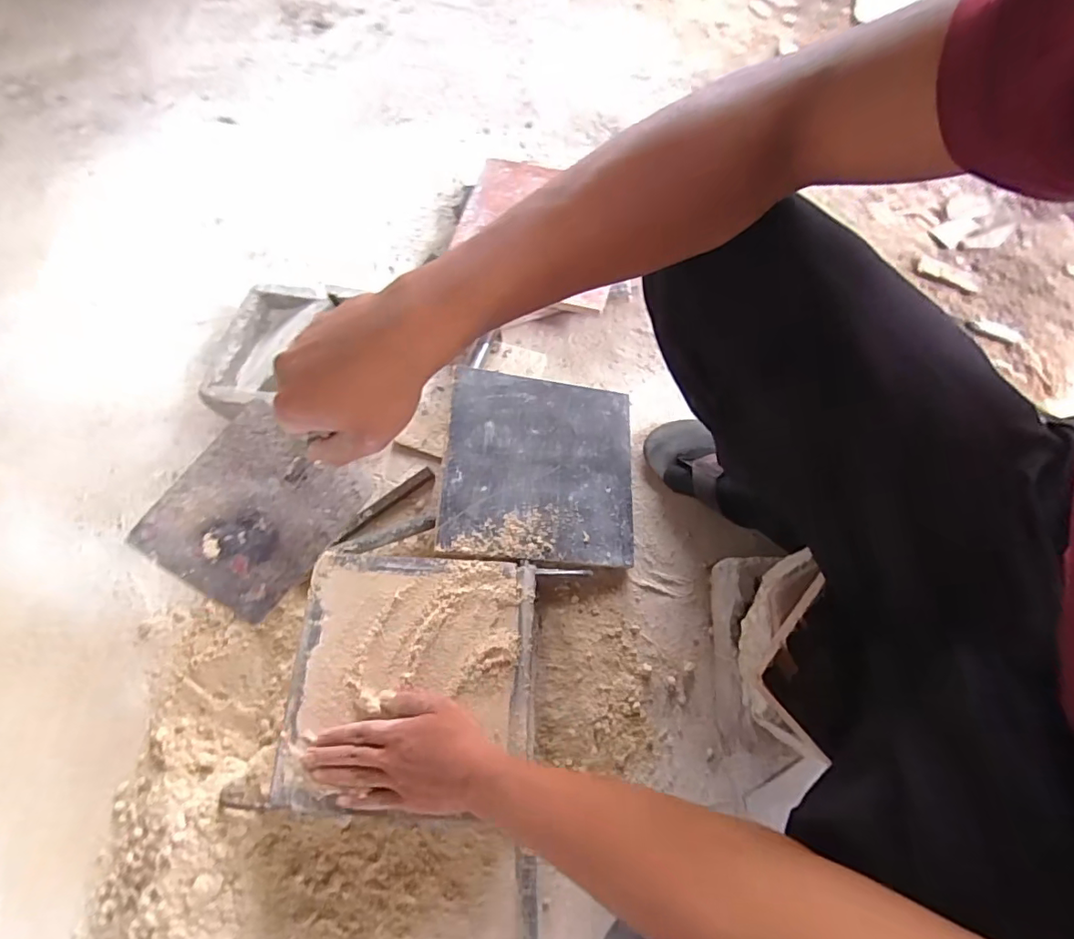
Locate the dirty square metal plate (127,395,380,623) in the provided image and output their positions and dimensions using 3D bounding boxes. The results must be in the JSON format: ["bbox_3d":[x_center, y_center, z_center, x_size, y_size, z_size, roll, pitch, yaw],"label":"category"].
[{"bbox_3d":[-0.202,0.029,0.379,0.108,0.008,0.131,39,75,-11],"label":"dirty square metal plate"}]

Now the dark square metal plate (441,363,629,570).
[{"bbox_3d":[0.008,-0.007,0.679,0.248,0.007,0.249,9,68,-15],"label":"dark square metal plate"}]

